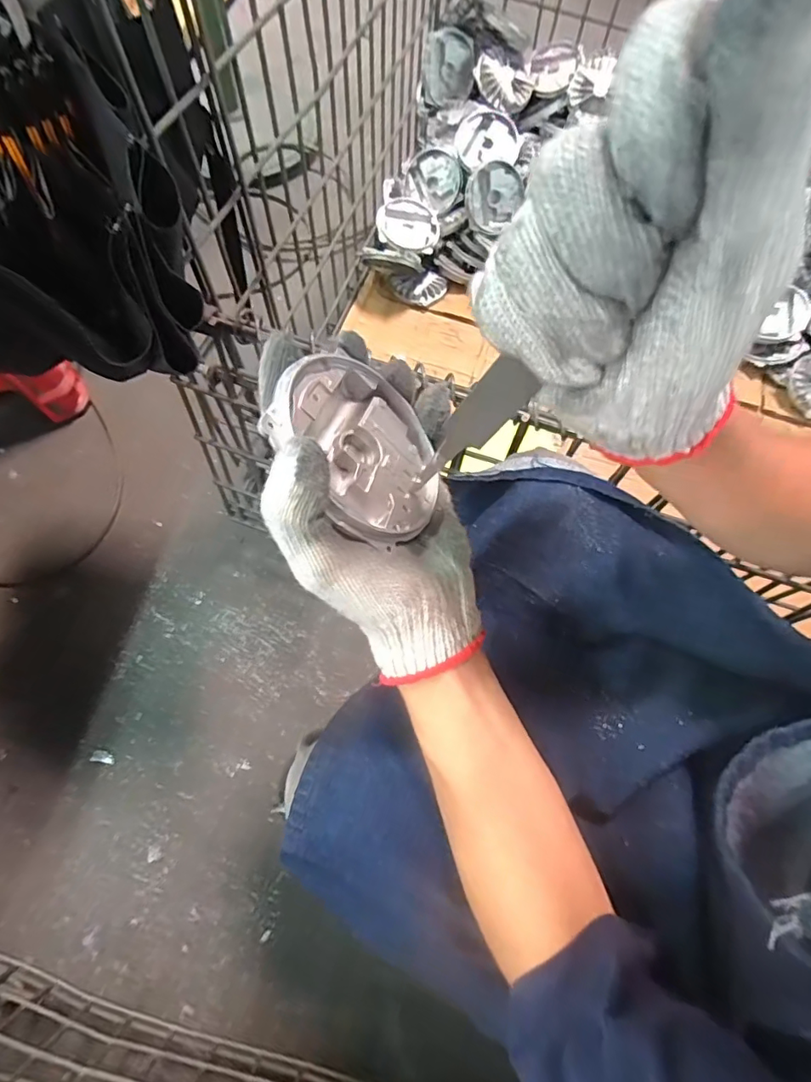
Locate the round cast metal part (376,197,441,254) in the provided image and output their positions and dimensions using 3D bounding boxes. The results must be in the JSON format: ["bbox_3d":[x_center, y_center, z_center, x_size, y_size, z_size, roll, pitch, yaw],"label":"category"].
[{"bbox_3d":[0.005,-0.567,0.917,0.110,0.026,0.125,2,68,-2],"label":"round cast metal part"}]

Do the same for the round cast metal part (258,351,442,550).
[{"bbox_3d":[-0.027,-0.049,0.288,0.101,0.022,0.101,23,55,-37],"label":"round cast metal part"}]

